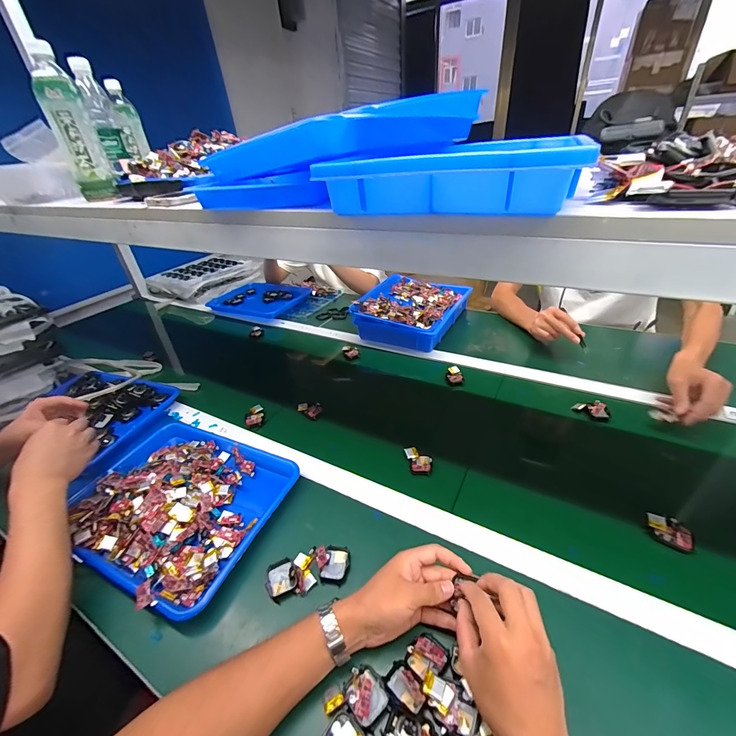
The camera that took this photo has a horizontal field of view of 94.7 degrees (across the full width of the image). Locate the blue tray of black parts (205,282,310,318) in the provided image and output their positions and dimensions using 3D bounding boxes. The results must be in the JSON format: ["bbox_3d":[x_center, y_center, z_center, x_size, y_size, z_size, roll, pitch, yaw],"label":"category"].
[{"bbox_3d":[-0.410,-0.258,1.271,0.346,0.039,0.240,15,38,27],"label":"blue tray of black parts"}]

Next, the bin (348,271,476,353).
[{"bbox_3d":[0.136,-0.179,1.027,0.256,0.095,0.319,14,38,26],"label":"bin"}]

